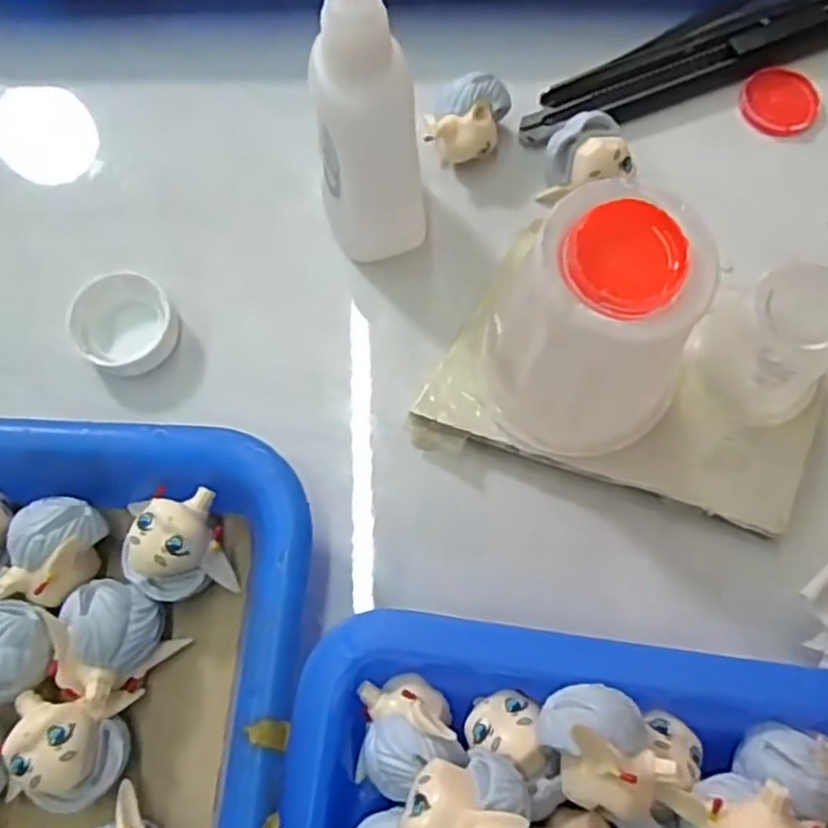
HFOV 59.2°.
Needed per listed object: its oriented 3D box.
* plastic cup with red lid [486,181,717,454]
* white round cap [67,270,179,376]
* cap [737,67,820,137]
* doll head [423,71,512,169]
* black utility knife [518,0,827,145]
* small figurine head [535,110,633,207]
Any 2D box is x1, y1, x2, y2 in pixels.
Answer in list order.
[{"bbox_3d":[0.044,-0.018,0.186,0.045,0.074,0.043,0,73,0],"label":"plastic cup with red lid"},{"bbox_3d":[-0.089,-0.027,0.224,0.030,0.013,0.029,0,73,0],"label":"white round cap"},{"bbox_3d":[0.126,-0.108,0.251,0.026,0.004,0.026,0,73,0],"label":"cap"},{"bbox_3d":[0.017,-0.093,0.237,0.022,0.023,0.025,17,74,5],"label":"doll head"},{"bbox_3d":[0.099,-0.123,0.253,0.135,0.008,0.024,-21,74,-6],"label":"black utility knife"},{"bbox_3d":[0.055,-0.081,0.232,0.025,0.021,0.022,14,74,5],"label":"small figurine head"}]

